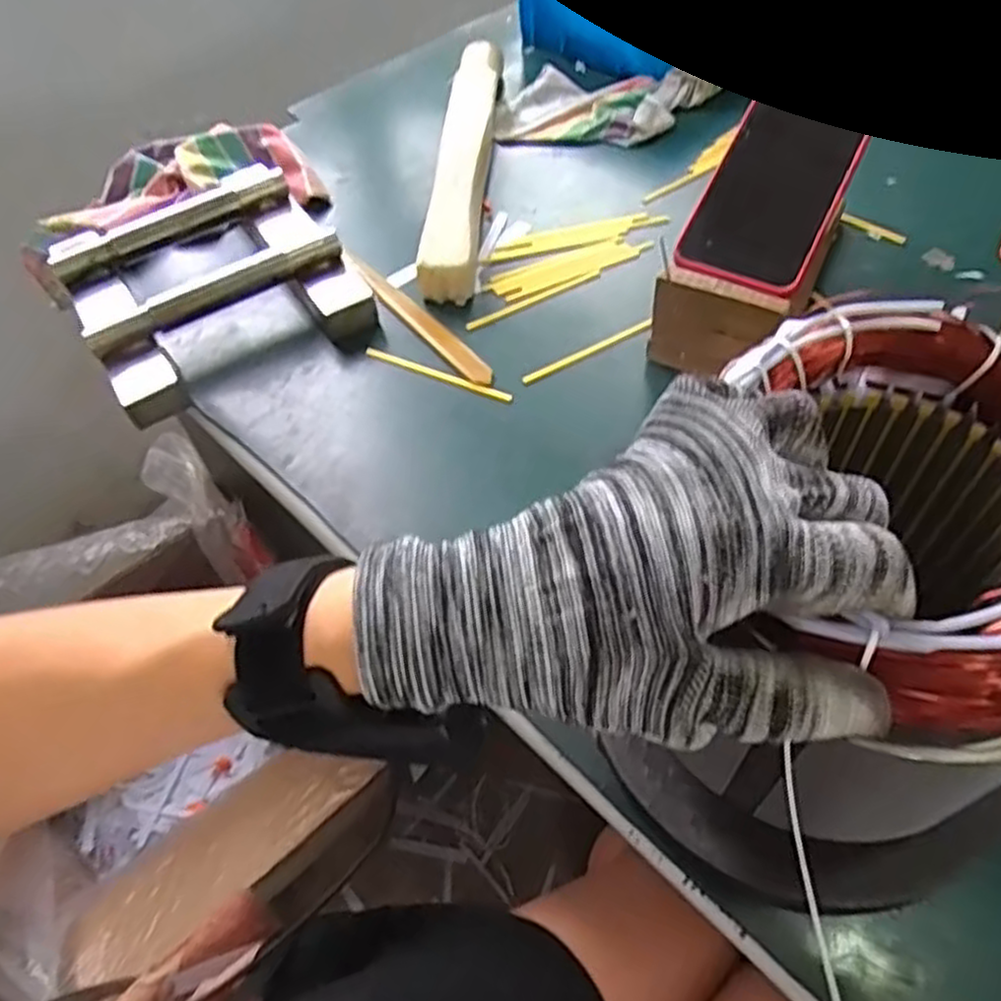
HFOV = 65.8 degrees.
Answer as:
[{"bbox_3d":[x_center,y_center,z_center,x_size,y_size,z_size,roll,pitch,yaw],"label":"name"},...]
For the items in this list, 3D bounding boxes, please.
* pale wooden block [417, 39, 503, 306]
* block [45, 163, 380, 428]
[{"bbox_3d":[-0.026,-0.290,0.645,0.037,0.031,0.343,1,54,6],"label":"pale wooden block"},{"bbox_3d":[-0.211,-0.161,0.558,0.183,0.047,0.198,-26,55,-14],"label":"block"}]

